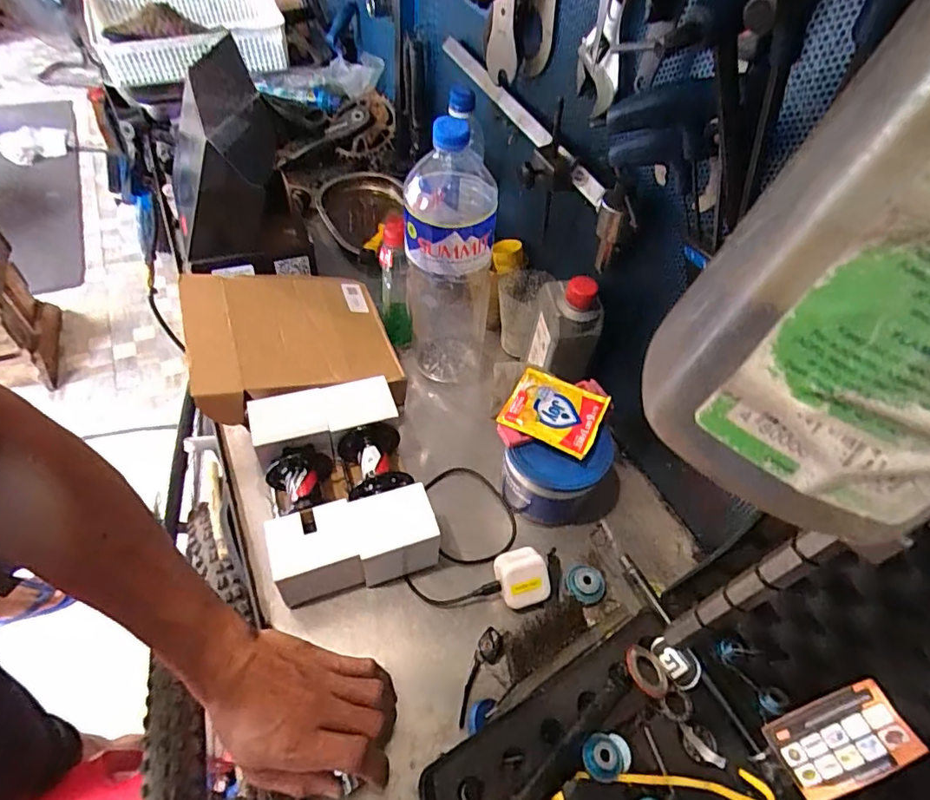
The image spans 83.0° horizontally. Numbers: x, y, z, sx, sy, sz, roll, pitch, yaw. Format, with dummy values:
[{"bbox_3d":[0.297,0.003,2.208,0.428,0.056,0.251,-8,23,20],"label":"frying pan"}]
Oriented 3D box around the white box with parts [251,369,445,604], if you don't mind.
[{"bbox_3d":[-0.126,0.084,0.530,0.138,0.078,0.200,-13,53,-16],"label":"white box with parts"}]

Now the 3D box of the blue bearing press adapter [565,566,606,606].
[{"bbox_3d":[0.118,0.180,0.509,0.038,0.019,0.033,17,51,8],"label":"blue bearing press adapter"}]

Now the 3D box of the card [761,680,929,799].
[{"bbox_3d":[0.265,0.243,0.373,0.006,0.089,0.051,16,36,-41],"label":"card"}]

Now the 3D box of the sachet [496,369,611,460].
[{"bbox_3d":[0.089,0.009,0.528,0.091,0.010,0.081,24,52,14],"label":"sachet"}]

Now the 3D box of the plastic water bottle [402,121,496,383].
[{"bbox_3d":[-0.018,-0.145,0.571,0.087,0.305,0.107,7,50,0],"label":"plastic water bottle"}]

